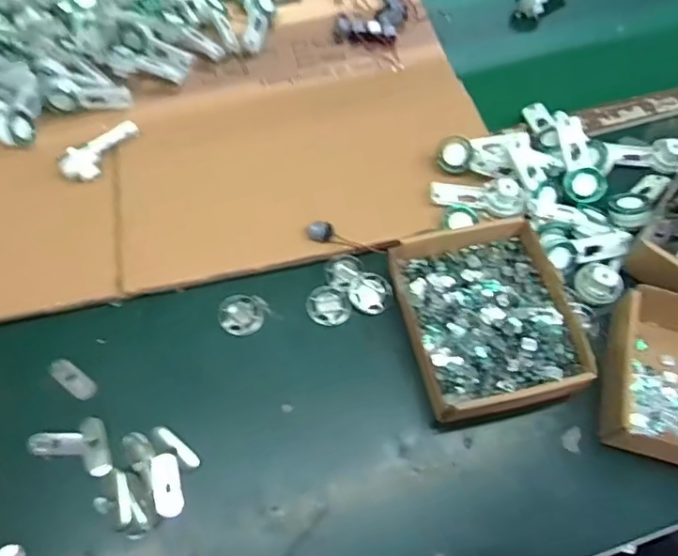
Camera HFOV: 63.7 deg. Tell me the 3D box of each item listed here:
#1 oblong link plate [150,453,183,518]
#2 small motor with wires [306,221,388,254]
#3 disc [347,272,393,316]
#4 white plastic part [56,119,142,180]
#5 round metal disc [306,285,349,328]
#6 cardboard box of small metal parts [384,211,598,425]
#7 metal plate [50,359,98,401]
[{"bbox_3d":[-0.146,0.175,0.462,0.023,0.004,0.051,-14,63,-7],"label":"oblong link plate"},{"bbox_3d":[0.008,-0.038,0.552,0.081,0.025,0.018,12,62,6],"label":"small motor with wires"},{"bbox_3d":[0.031,0.015,0.542,0.038,0.008,0.041,3,73,-10],"label":"disc"},{"bbox_3d":[-0.259,-0.142,0.595,0.023,0.034,0.093,29,65,14],"label":"white plastic part"},{"bbox_3d":[-0.011,0.028,0.539,0.040,0.010,0.041,0,62,0],"label":"round metal disc"},{"bbox_3d":[0.135,0.036,0.518,0.147,0.051,0.181,-11,62,-6],"label":"cardboard box of small metal parts"},{"bbox_3d":[-0.246,0.093,0.505,0.052,0.004,0.019,34,67,16],"label":"metal plate"}]

